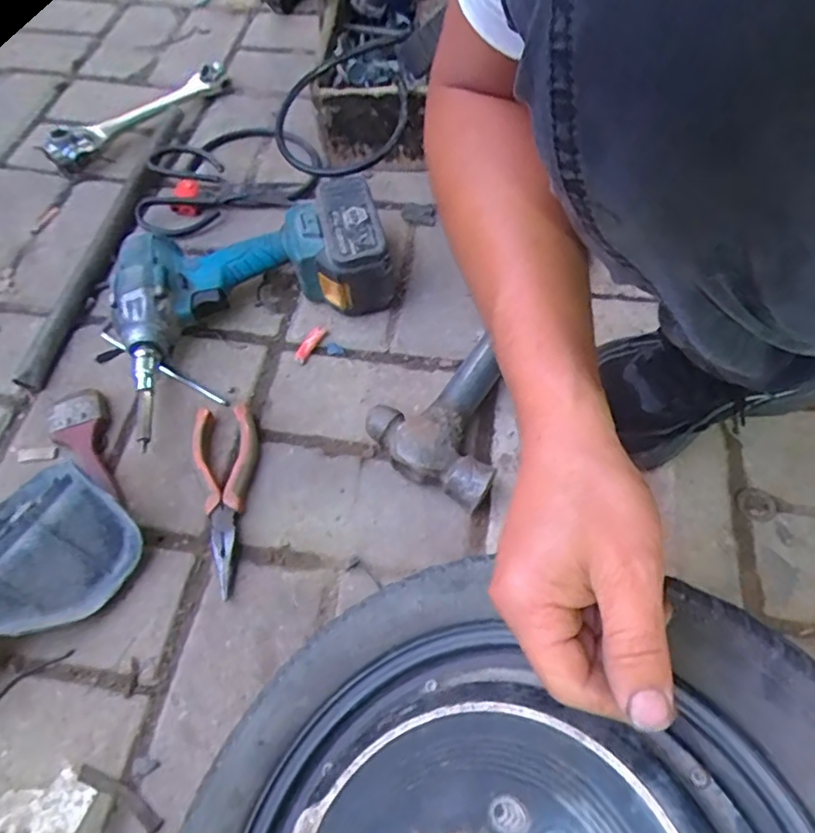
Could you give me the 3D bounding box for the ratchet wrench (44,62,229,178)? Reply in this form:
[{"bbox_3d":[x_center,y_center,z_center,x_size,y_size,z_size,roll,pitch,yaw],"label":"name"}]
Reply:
[{"bbox_3d":[-0.319,-0.368,0.728,0.048,0.039,0.247,40,66,22],"label":"ratchet wrench"}]

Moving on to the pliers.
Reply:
[{"bbox_3d":[-0.138,0.059,0.472,0.047,0.022,0.152,-11,58,-6],"label":"pliers"}]

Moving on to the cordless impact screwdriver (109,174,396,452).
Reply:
[{"bbox_3d":[-0.143,-0.112,0.540,0.255,0.081,0.164,-16,59,-9],"label":"cordless impact screwdriver"}]

